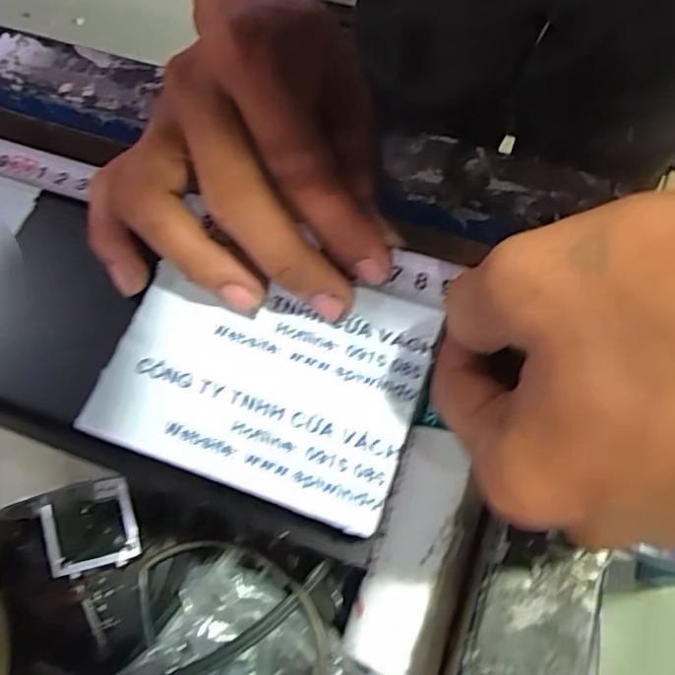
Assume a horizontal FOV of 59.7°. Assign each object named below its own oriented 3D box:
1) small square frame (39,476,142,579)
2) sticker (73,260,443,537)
[{"bbox_3d":[-0.131,0.100,0.309,0.048,0.007,0.045,-13,91,-1],"label":"small square frame"},{"bbox_3d":[-0.027,0.012,0.214,0.111,0.004,0.084,18,68,10],"label":"sticker"}]

